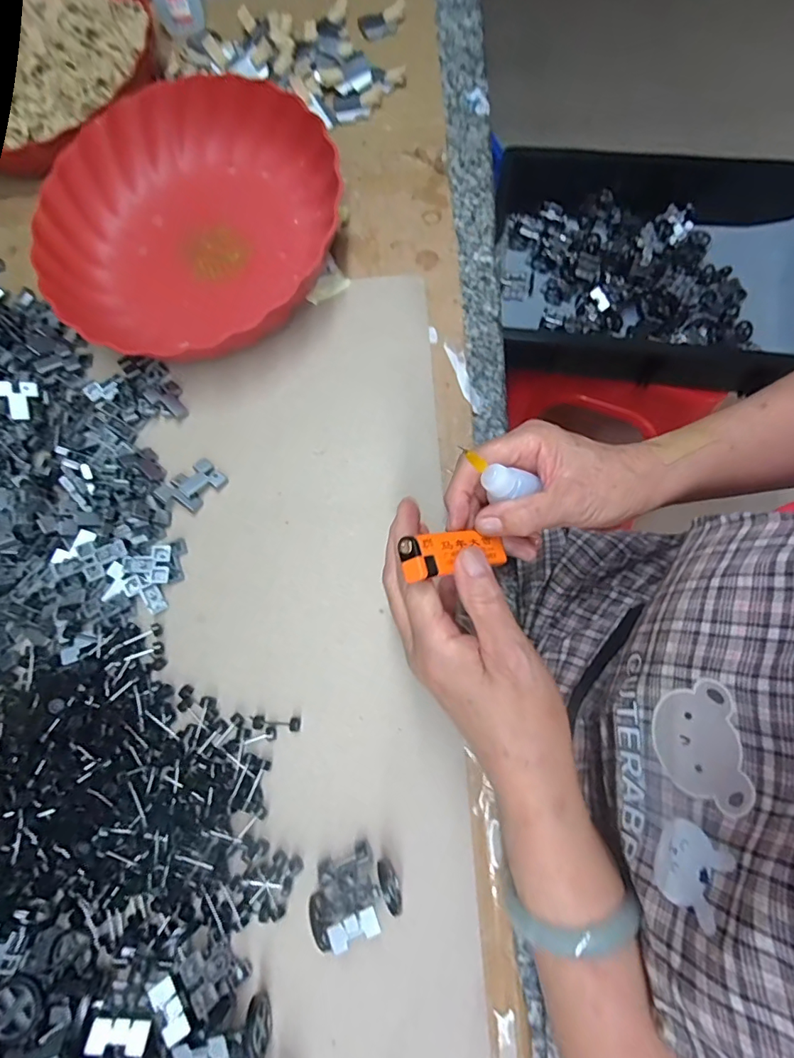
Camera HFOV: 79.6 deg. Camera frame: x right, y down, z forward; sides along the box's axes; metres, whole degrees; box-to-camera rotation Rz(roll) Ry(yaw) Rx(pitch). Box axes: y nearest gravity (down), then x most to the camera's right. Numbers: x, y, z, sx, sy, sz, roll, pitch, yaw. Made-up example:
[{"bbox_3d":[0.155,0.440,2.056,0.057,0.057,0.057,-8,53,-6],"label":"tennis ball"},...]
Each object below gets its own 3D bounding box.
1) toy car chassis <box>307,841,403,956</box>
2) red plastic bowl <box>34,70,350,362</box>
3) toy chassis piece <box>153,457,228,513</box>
[{"bbox_3d":[-0.026,0.208,0.272,0.050,0.035,0.034,-23,75,-4],"label":"toy car chassis"},{"bbox_3d":[-0.176,-0.266,0.405,0.254,0.059,0.254,0,75,2],"label":"red plastic bowl"},{"bbox_3d":[-0.156,-0.033,0.360,0.033,0.010,0.045,43,80,12],"label":"toy chassis piece"}]

